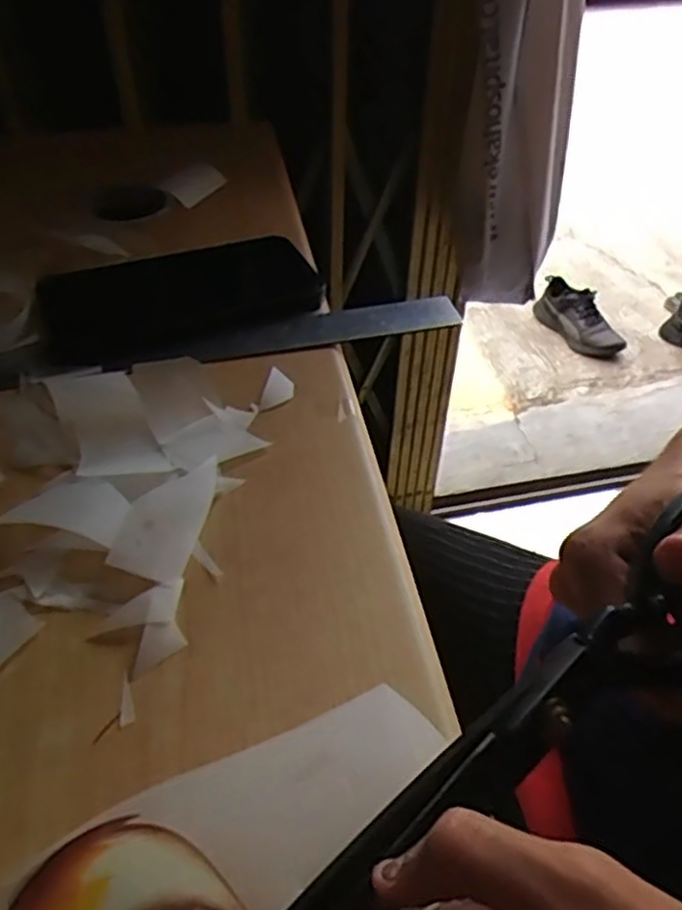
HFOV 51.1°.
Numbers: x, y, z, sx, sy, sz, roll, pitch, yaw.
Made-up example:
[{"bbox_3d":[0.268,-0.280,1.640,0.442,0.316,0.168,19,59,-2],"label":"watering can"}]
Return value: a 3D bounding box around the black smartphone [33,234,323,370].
[{"bbox_3d":[-0.090,-0.090,0.408,0.157,0.013,0.092,-17,48,-19],"label":"black smartphone"}]

